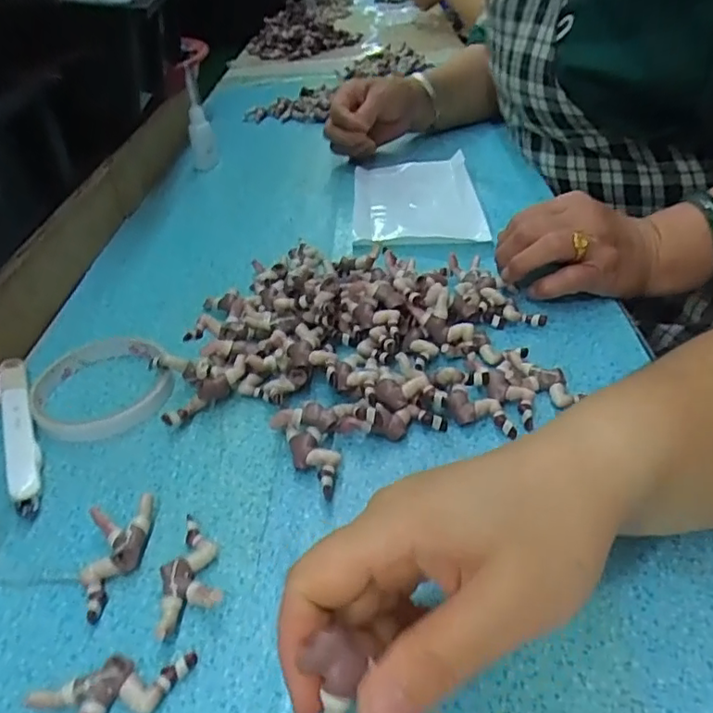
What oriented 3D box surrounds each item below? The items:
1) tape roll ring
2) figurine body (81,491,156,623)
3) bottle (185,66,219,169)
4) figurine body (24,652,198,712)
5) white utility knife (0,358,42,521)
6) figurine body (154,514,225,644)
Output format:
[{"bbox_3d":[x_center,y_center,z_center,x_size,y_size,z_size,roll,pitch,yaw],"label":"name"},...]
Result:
[{"bbox_3d":[-0.159,0.018,0.372,0.082,0.013,0.084,-3,38,2],"label":"tape roll ring"},{"bbox_3d":[-0.111,0.092,0.272,0.028,0.015,0.054,-6,38,-2],"label":"figurine body"},{"bbox_3d":[-0.184,-0.274,0.690,0.030,0.105,0.030,-15,37,-10],"label":"bottle"},{"bbox_3d":[-0.090,0.128,0.225,0.057,0.015,0.025,-22,41,-21],"label":"figurine body"},{"bbox_3d":[-0.196,0.042,0.345,0.016,0.014,0.133,-21,41,-21],"label":"white utility knife"},{"bbox_3d":[-0.073,0.096,0.265,0.025,0.013,0.058,-10,38,-7],"label":"figurine body"}]

